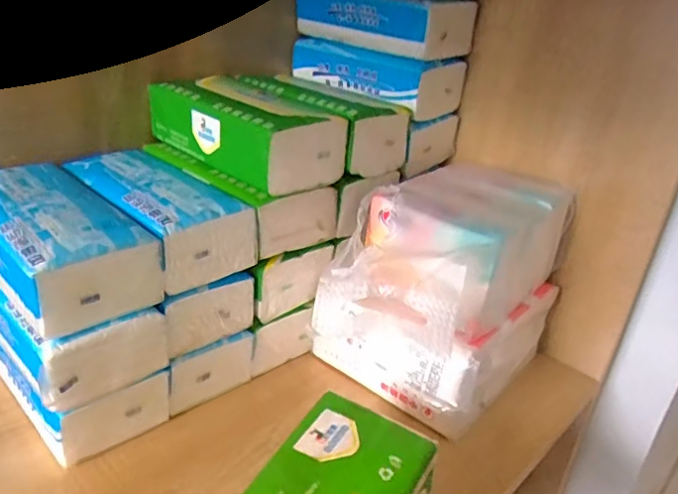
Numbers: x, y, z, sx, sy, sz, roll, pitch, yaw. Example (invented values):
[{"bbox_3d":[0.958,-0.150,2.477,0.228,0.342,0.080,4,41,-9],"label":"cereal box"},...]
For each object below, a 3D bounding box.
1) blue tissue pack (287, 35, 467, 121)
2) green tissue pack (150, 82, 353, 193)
[{"bbox_3d":[0.041,-0.189,0.614,0.178,0.051,0.090,27,30,36],"label":"blue tissue pack"},{"bbox_3d":[-0.085,-0.107,0.510,0.168,0.059,0.087,26,30,35],"label":"green tissue pack"}]

